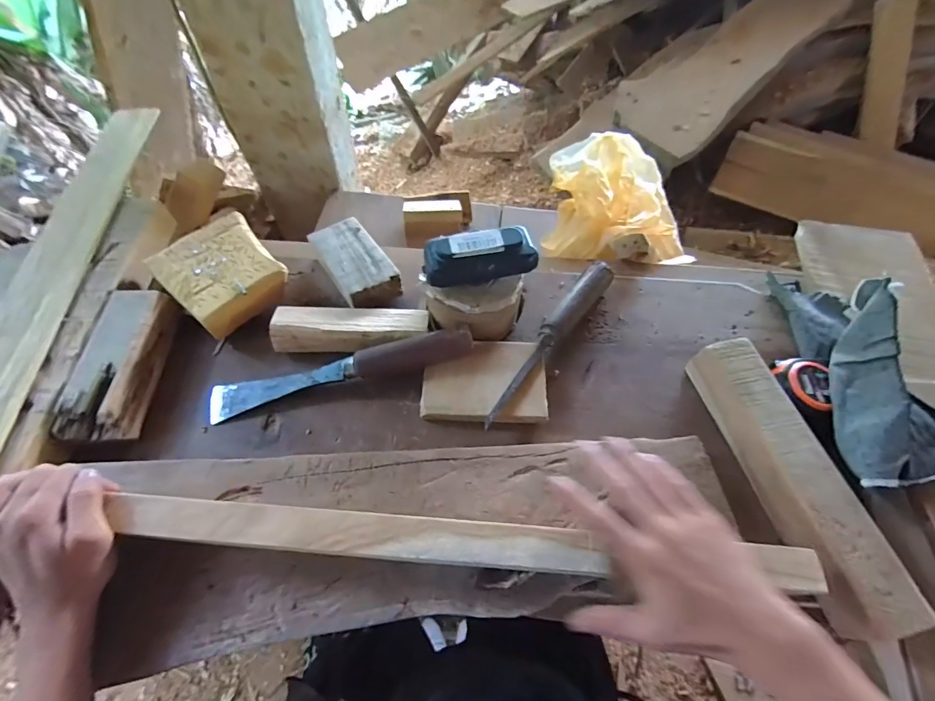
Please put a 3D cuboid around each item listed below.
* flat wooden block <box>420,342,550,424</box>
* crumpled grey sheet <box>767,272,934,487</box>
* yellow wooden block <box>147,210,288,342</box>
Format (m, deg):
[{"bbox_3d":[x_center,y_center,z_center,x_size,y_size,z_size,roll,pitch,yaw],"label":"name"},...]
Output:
[{"bbox_3d":[0.018,0.029,0.421,0.121,0.015,0.086,4,61,-1],"label":"flat wooden block"},{"bbox_3d":[0.385,0.008,0.408,0.134,0.080,0.241,1,61,-3],"label":"crumpled grey sheet"},{"bbox_3d":[-0.276,-0.089,0.470,0.130,0.034,0.106,41,66,18],"label":"yellow wooden block"}]

